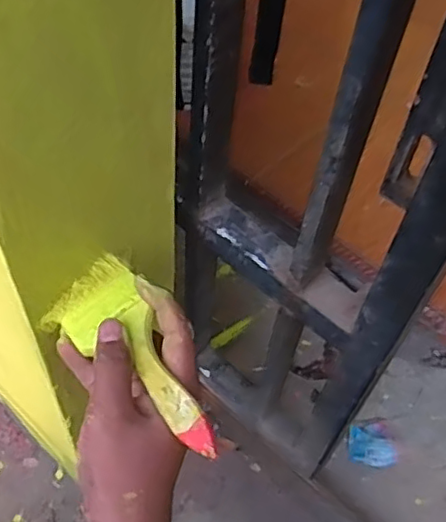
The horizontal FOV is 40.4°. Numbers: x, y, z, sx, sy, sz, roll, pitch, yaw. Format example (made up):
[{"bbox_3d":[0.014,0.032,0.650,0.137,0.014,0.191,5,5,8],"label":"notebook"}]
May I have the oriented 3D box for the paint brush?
[{"bbox_3d":[-0.052,0.061,0.379,0.058,0.025,0.155,-30,53,-26],"label":"paint brush"}]

